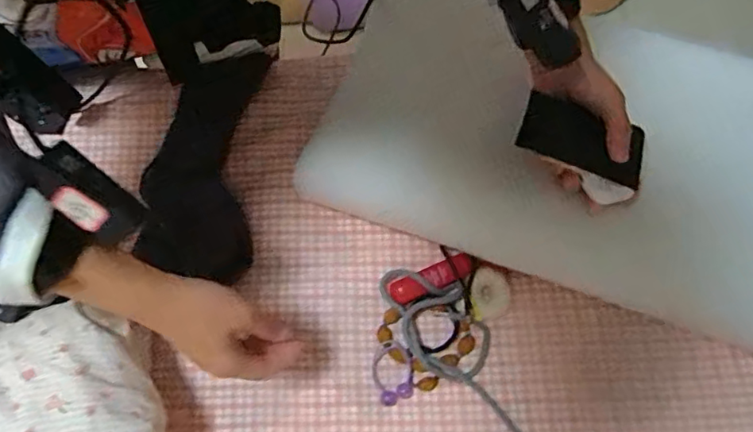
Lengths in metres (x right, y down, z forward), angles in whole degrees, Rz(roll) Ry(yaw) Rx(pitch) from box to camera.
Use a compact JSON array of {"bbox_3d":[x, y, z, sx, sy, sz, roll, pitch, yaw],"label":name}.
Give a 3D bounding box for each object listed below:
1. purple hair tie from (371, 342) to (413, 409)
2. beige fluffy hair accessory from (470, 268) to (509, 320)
[{"bbox_3d":[0.017,0.158,0.559,0.039,0.009,0.058,-16,71,-3],"label":"purple hair tie"},{"bbox_3d":[0.114,0.076,0.565,0.040,0.015,0.045,-27,72,-7],"label":"beige fluffy hair accessory"}]

